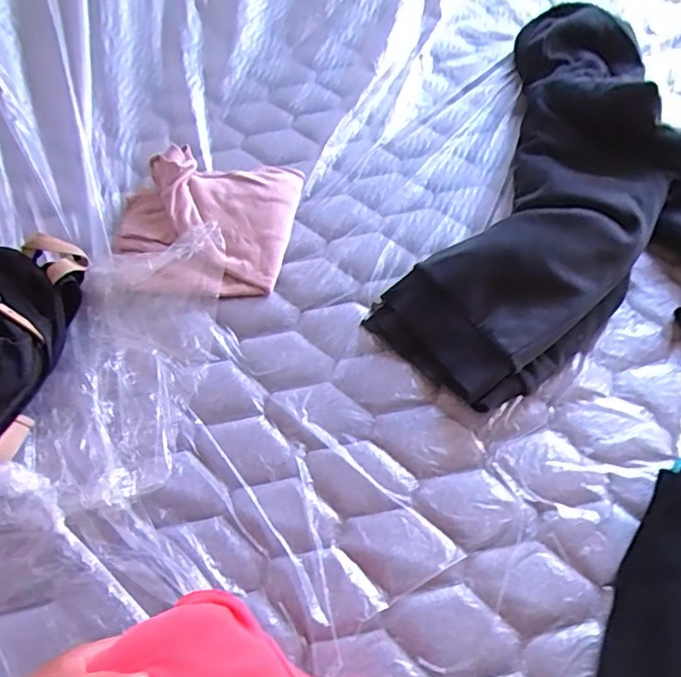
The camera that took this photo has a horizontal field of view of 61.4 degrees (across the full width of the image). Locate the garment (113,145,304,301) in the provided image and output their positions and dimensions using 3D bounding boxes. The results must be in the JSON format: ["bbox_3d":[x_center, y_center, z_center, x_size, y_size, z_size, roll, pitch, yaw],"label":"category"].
[{"bbox_3d":[-0.210,-0.174,0.874,0.279,0.095,0.241,0,60,5],"label":"garment"}]

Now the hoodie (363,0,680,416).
[{"bbox_3d":[0.418,-0.204,0.837,0.535,0.106,0.780,24,65,17],"label":"hoodie"}]

